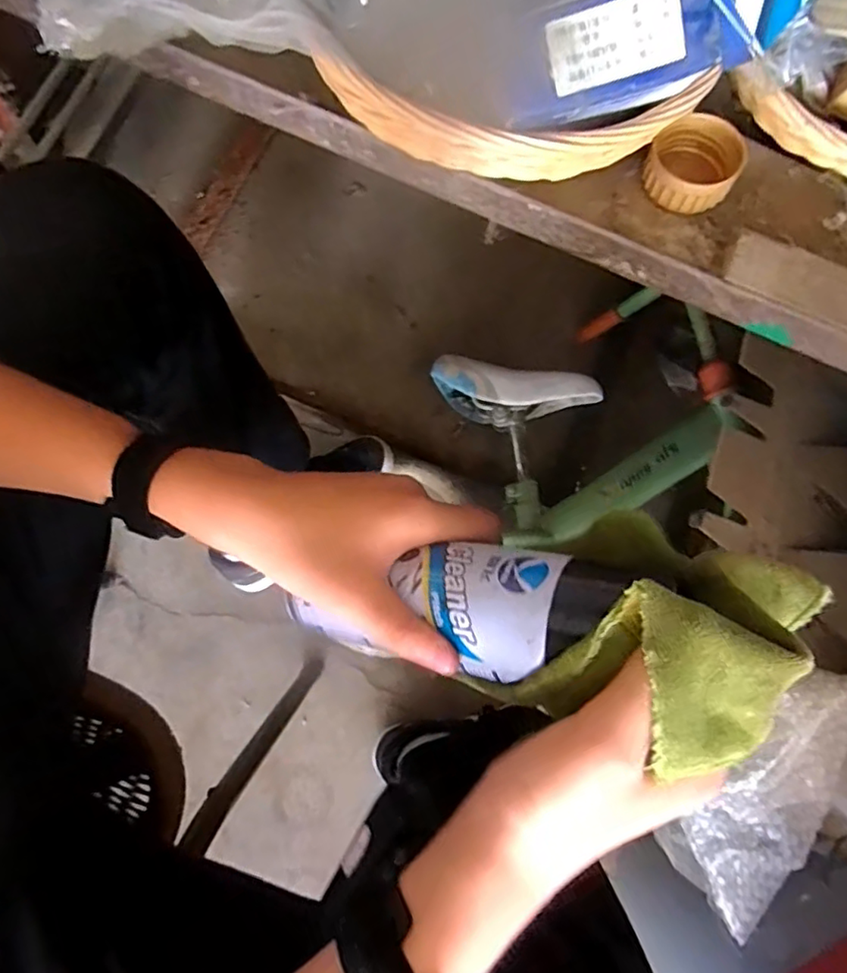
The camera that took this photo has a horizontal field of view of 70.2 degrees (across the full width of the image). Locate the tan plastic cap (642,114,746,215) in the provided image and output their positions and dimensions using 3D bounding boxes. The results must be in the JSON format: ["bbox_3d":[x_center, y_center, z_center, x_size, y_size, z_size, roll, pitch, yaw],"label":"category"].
[{"bbox_3d":[0.137,-0.163,0.309,0.043,0.024,0.046,0,80,-1],"label":"tan plastic cap"}]

